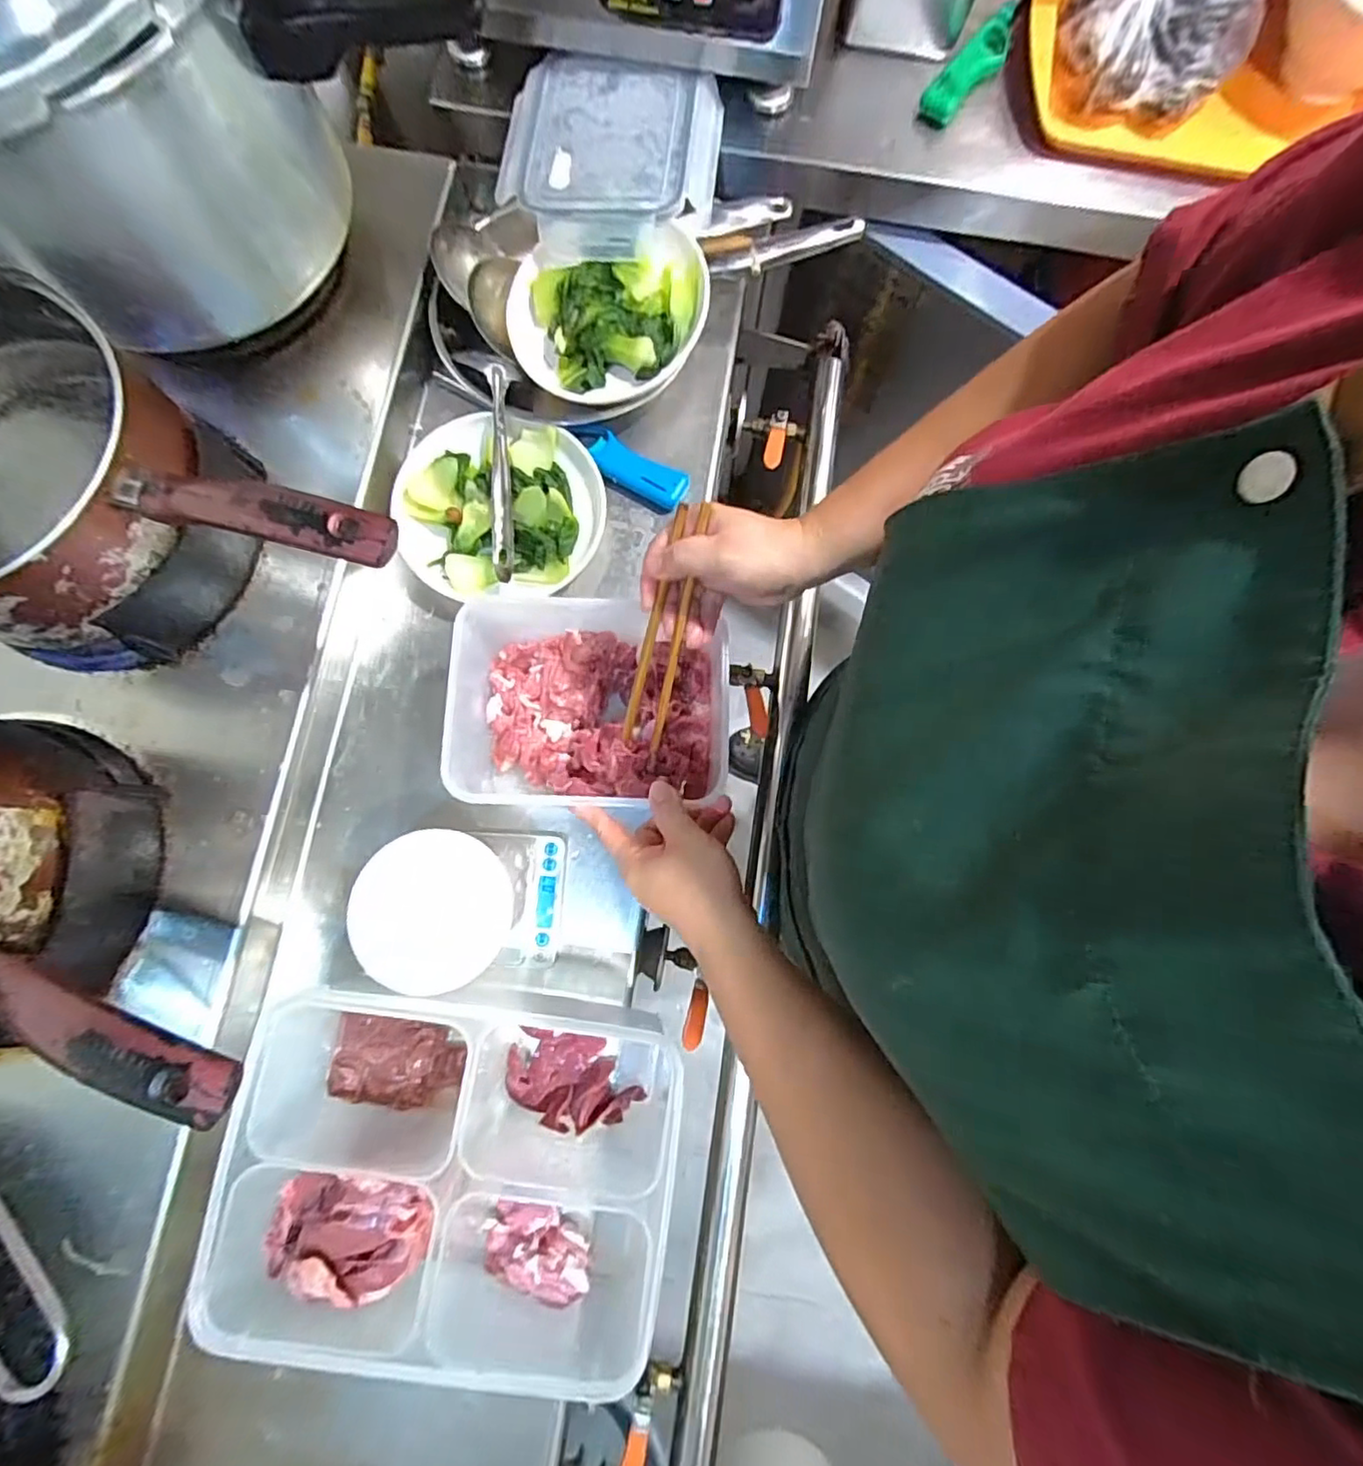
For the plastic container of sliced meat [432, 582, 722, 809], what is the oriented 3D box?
[{"bbox_3d":[-0.075,-0.018,0.492,0.200,0.098,0.151,2,79,-1],"label":"plastic container of sliced meat"}]

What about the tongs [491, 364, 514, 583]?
[{"bbox_3d":[-0.162,-0.230,0.552,0.016,0.027,0.199,-4,80,-2],"label":"tongs"}]

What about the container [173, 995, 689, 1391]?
[{"bbox_3d":[-0.158,0.309,0.445,0.305,0.092,0.195,9,79,0],"label":"container"}]

